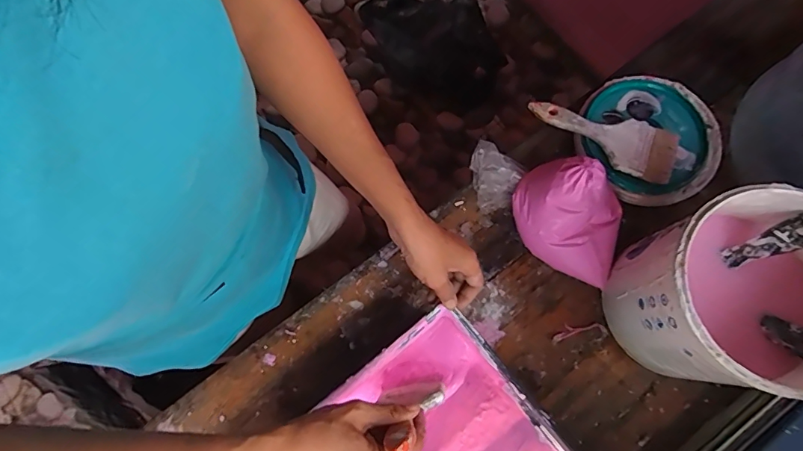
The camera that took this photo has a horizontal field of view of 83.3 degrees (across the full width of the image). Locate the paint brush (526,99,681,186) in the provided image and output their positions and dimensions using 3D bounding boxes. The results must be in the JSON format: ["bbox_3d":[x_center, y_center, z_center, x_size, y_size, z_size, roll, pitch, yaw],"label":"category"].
[{"bbox_3d":[0.255,-0.117,0.571,0.188,0.015,0.073,22,76,5],"label":"paint brush"}]

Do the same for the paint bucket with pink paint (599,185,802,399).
[{"bbox_3d":[0.325,0.076,0.463,0.169,0.183,0.175,-21,77,-6],"label":"paint bucket with pink paint"}]

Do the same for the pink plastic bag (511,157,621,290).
[{"bbox_3d":[0.209,-0.012,0.549,0.146,0.096,0.116,30,77,7],"label":"pink plastic bag"}]

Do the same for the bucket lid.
[{"bbox_3d":[0.323,-0.116,0.590,0.168,0.022,0.175,0,76,0],"label":"bucket lid"}]

